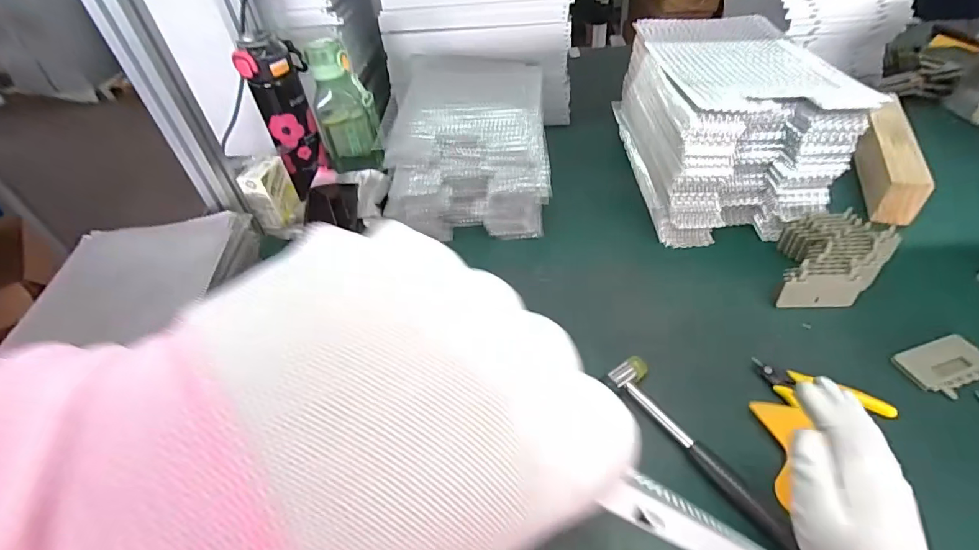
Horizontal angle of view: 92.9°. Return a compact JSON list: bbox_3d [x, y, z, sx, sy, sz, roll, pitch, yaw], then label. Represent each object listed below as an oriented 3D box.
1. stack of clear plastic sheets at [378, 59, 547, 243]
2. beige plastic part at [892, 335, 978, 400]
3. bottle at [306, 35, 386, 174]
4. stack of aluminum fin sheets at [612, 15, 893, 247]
[{"bbox_3d":[-0.021,-0.218,0.755,0.238,0.159,0.329,2,45,8],"label":"stack of clear plastic sheets"},{"bbox_3d":[0.475,0.094,0.482,0.080,0.011,0.057,-15,45,-8],"label":"beige plastic part"},{"bbox_3d":[-0.244,-0.271,0.795,0.094,0.231,0.070,-16,45,-9],"label":"bottle"},{"bbox_3d":[0.343,-0.236,0.699,0.222,0.185,0.338,-4,44,2],"label":"stack of aluminum fin sheets"}]

